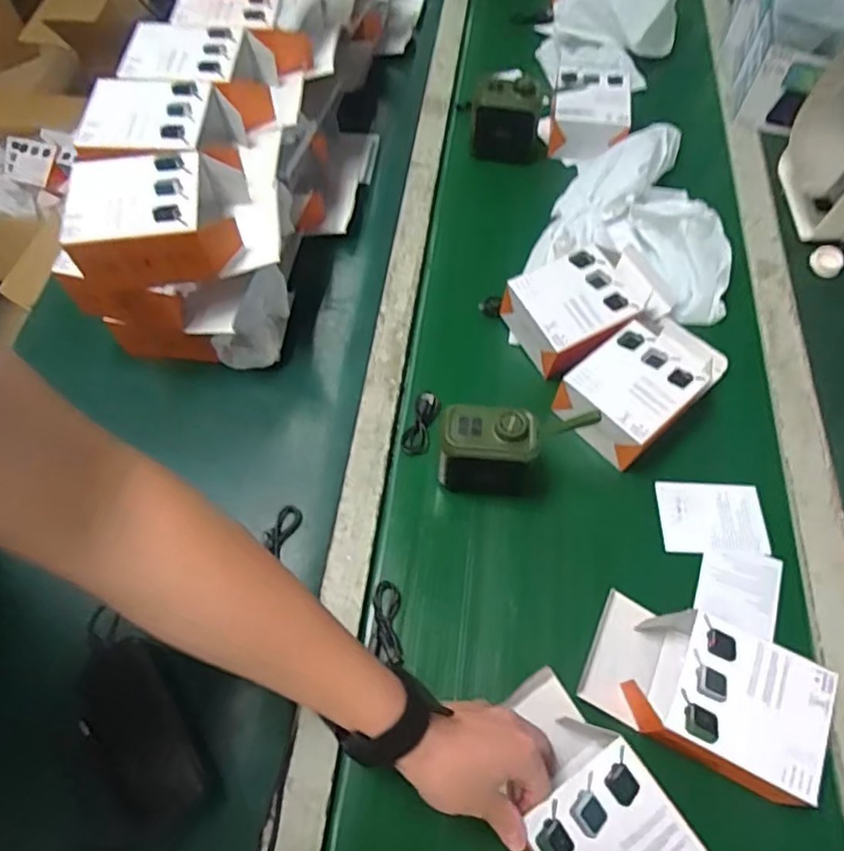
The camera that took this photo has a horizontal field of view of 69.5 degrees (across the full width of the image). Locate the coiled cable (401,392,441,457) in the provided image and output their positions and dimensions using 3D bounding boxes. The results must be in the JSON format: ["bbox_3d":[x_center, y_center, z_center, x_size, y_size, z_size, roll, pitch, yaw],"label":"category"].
[{"bbox_3d":[0.000,-0.002,0.631,0.028,0.009,0.070,16,64,11],"label":"coiled cable"}]

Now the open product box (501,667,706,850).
[{"bbox_3d":[0.118,0.282,0.443,0.101,0.051,0.167,-32,65,-14],"label":"open product box"}]

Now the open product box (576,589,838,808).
[{"bbox_3d":[0.224,0.210,0.491,0.169,0.067,0.104,28,63,14],"label":"open product box"}]

